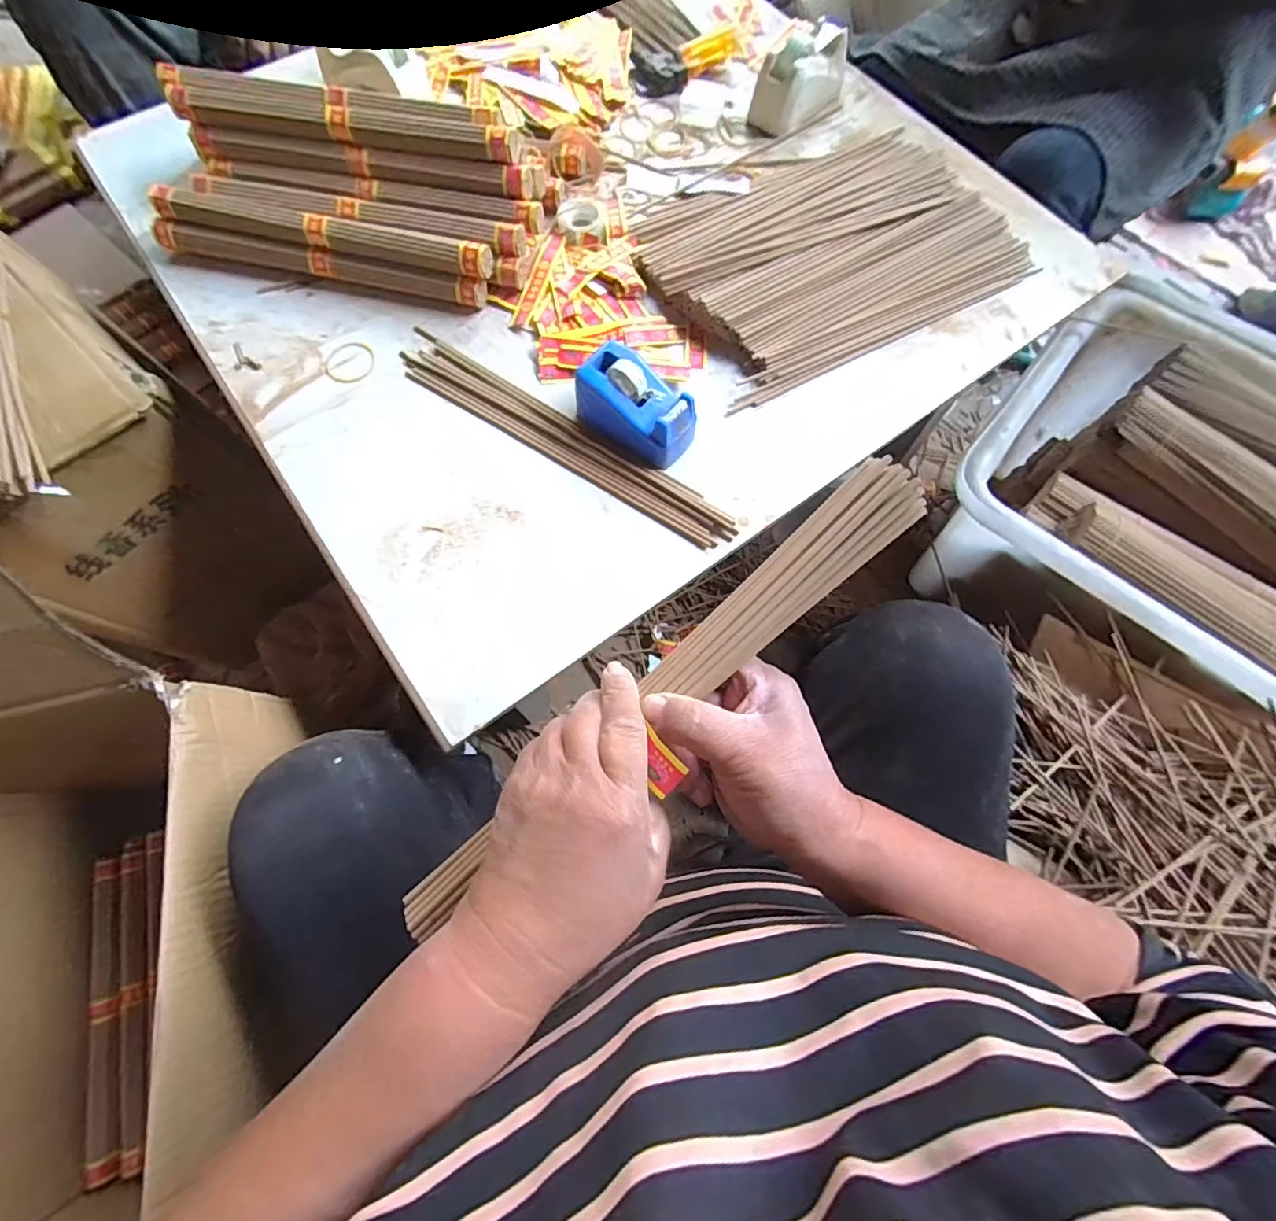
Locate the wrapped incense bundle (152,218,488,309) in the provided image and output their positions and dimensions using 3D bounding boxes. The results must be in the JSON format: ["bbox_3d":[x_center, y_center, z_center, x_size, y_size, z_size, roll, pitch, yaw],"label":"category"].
[{"bbox_3d":[-0.301,-0.330,0.514,0.315,0.030,0.024,12,72,2],"label":"wrapped incense bundle"}]

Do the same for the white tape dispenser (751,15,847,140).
[{"bbox_3d":[0.181,-0.589,0.594,0.058,0.060,0.125,44,76,11],"label":"white tape dispenser"}]

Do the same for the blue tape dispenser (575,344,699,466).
[{"bbox_3d":[-0.004,-0.167,0.451,0.098,0.050,0.060,40,76,10],"label":"blue tape dispenser"}]

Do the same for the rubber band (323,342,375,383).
[{"bbox_3d":[-0.265,-0.228,0.497,0.046,0.004,0.049,-3,70,0],"label":"rubber band"}]

